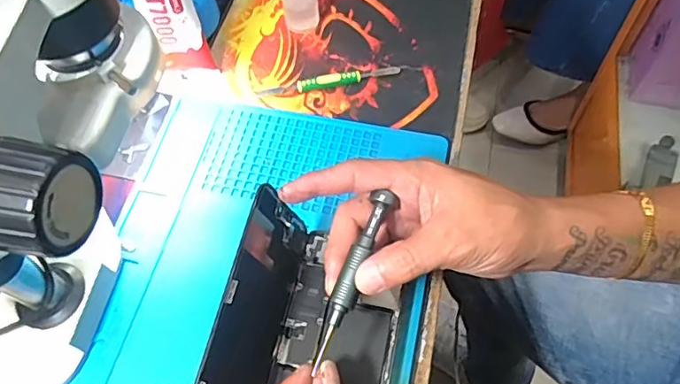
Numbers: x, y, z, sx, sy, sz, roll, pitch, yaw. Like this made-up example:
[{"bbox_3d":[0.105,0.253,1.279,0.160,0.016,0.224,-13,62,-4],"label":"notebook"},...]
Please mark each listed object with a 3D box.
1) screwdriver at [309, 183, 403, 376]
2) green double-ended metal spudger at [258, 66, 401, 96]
[{"bbox_3d":[0.008,0.048,0.314,0.013,0.011,0.098,20,76,14],"label":"screwdriver"},{"bbox_3d":[-0.008,-0.094,0.463,0.117,0.007,0.012,-10,61,-2],"label":"green double-ended metal spudger"}]

